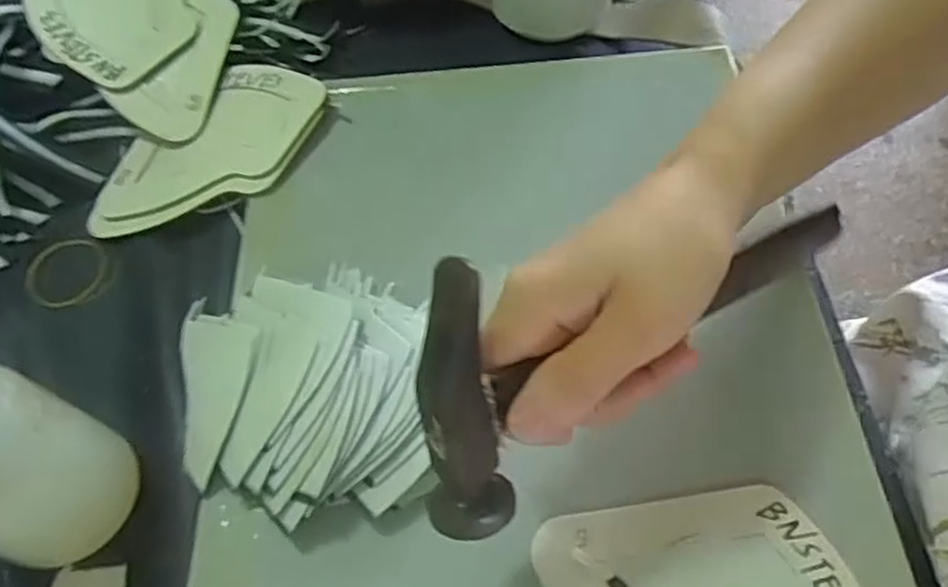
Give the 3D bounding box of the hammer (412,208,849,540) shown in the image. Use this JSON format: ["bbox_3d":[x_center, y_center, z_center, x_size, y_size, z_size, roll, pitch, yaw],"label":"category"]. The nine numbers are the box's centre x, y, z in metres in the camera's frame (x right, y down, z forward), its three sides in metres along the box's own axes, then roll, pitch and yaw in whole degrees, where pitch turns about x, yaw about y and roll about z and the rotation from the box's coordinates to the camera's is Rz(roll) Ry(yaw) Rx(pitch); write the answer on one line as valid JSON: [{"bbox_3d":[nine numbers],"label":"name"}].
[{"bbox_3d":[0.066,-0.007,0.286,0.238,0.082,0.027,-30,21,-30],"label":"hammer"}]

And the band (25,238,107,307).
[{"bbox_3d":[-0.233,-0.012,0.408,0.049,0.005,0.043,4,59,6],"label":"band"}]

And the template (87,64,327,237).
[{"bbox_3d":[-0.156,-0.082,0.424,0.091,0.007,0.146,37,76,28],"label":"template"}]

